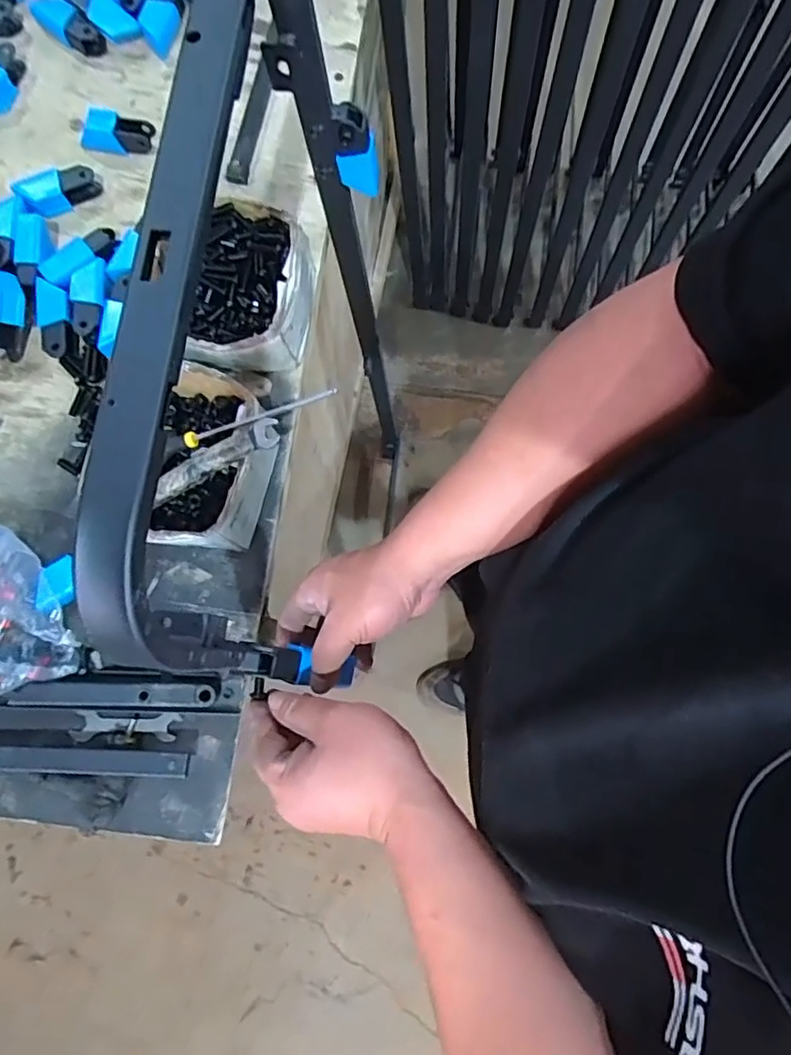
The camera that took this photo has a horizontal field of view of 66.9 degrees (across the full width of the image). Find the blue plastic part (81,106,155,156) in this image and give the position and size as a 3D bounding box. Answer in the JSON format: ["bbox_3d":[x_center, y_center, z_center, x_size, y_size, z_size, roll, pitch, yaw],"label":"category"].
[{"bbox_3d":[-0.325,-0.456,0.696,0.083,0.041,0.032,9,78,0],"label":"blue plastic part"}]

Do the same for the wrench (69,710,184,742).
[{"bbox_3d":[-0.252,0.186,0.559,0.100,0.008,0.026,1,78,-2],"label":"wrench"}]

